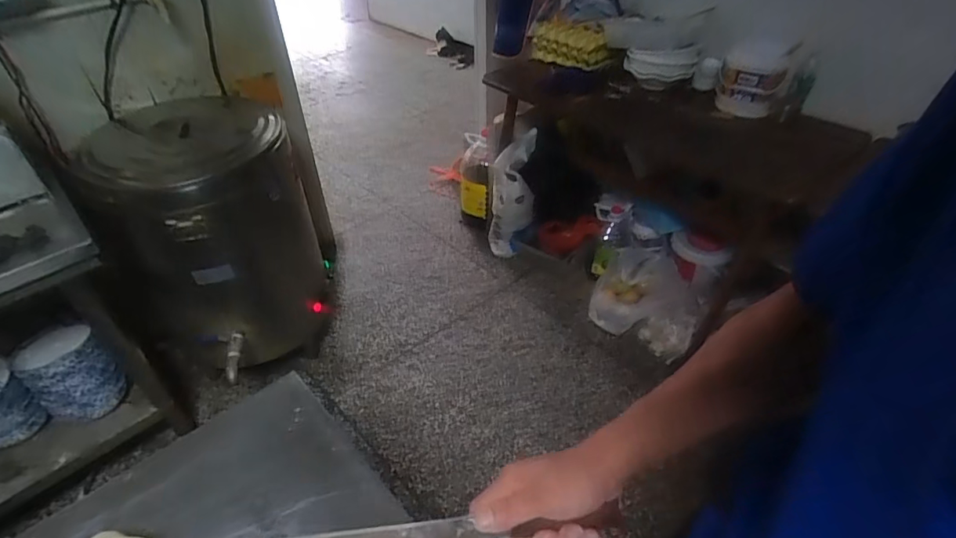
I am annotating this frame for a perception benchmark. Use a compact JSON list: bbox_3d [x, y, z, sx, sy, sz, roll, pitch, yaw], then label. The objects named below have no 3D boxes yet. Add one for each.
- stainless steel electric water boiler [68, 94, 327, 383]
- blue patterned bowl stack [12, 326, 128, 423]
[{"bbox_3d":[-0.806,-0.084,1.591,0.540,0.731,0.565,-22,45,-23],"label":"stainless steel electric water boiler"},{"bbox_3d":[-1.130,0.287,1.394,0.207,0.196,0.186,23,46,25],"label":"blue patterned bowl stack"}]

